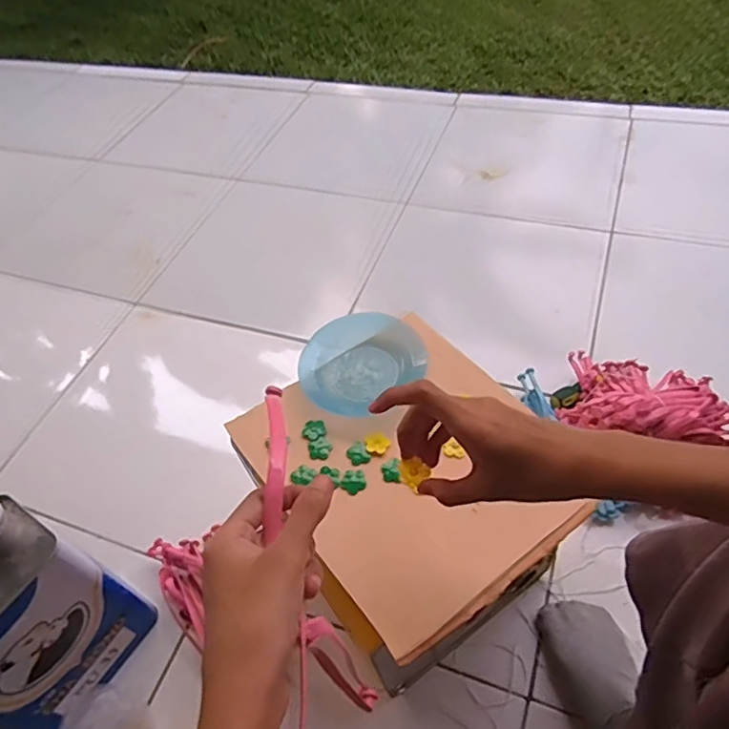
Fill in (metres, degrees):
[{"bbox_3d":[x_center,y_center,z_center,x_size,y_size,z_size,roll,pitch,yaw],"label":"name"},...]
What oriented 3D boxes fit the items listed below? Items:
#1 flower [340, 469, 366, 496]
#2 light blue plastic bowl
[{"bbox_3d":[-0.010,0.109,0.531,0.024,0.005,0.022,-4,52,5],"label":"flower"},{"bbox_3d":[-0.006,-0.004,0.594,0.123,0.034,0.102,-30,55,-16],"label":"light blue plastic bowl"}]

